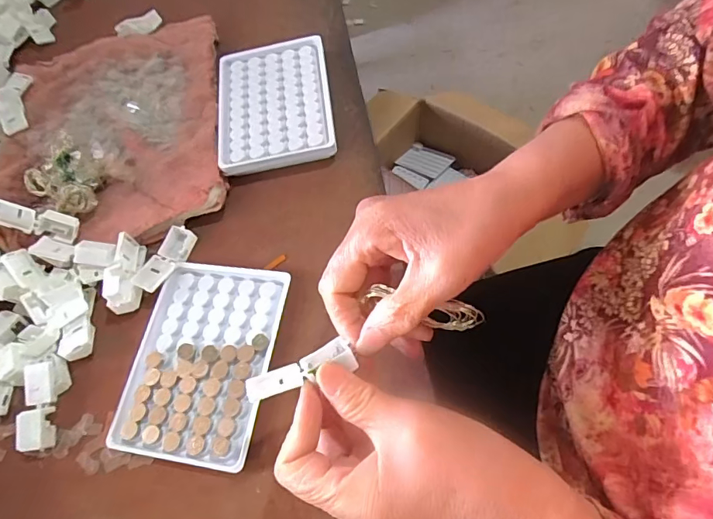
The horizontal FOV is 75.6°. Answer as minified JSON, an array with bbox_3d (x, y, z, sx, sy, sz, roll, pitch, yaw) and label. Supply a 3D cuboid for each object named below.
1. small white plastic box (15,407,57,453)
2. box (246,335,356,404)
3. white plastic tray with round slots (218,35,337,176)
[{"bbox_3d":[-0.209,0.111,0.300,0.020,0.012,0.026,-15,63,1],"label":"small white plastic box"},{"bbox_3d":[-0.028,0.057,0.232,0.055,0.013,0.018,-22,65,-10],"label":"box"},{"bbox_3d":[-0.071,-0.134,0.396,0.095,0.019,0.132,-10,64,3],"label":"white plastic tray with round slots"}]

